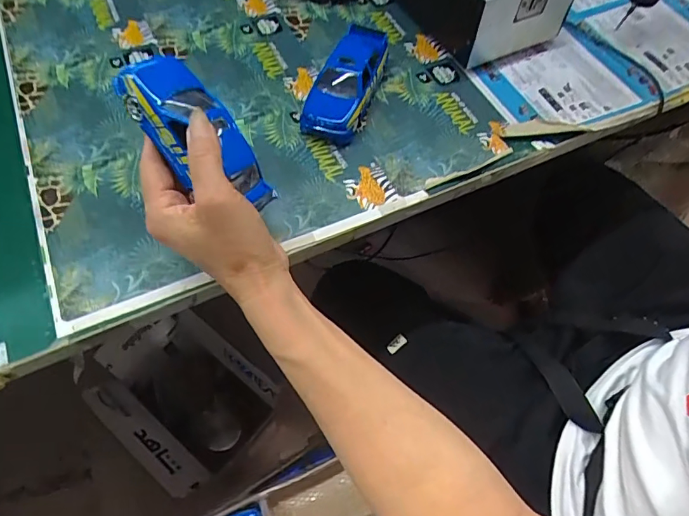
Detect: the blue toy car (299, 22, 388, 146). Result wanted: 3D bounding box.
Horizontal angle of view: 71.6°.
[{"bbox_3d":[0.009,-0.174,0.451,0.049,0.042,0.143,19,60,10],"label":"blue toy car"}]

